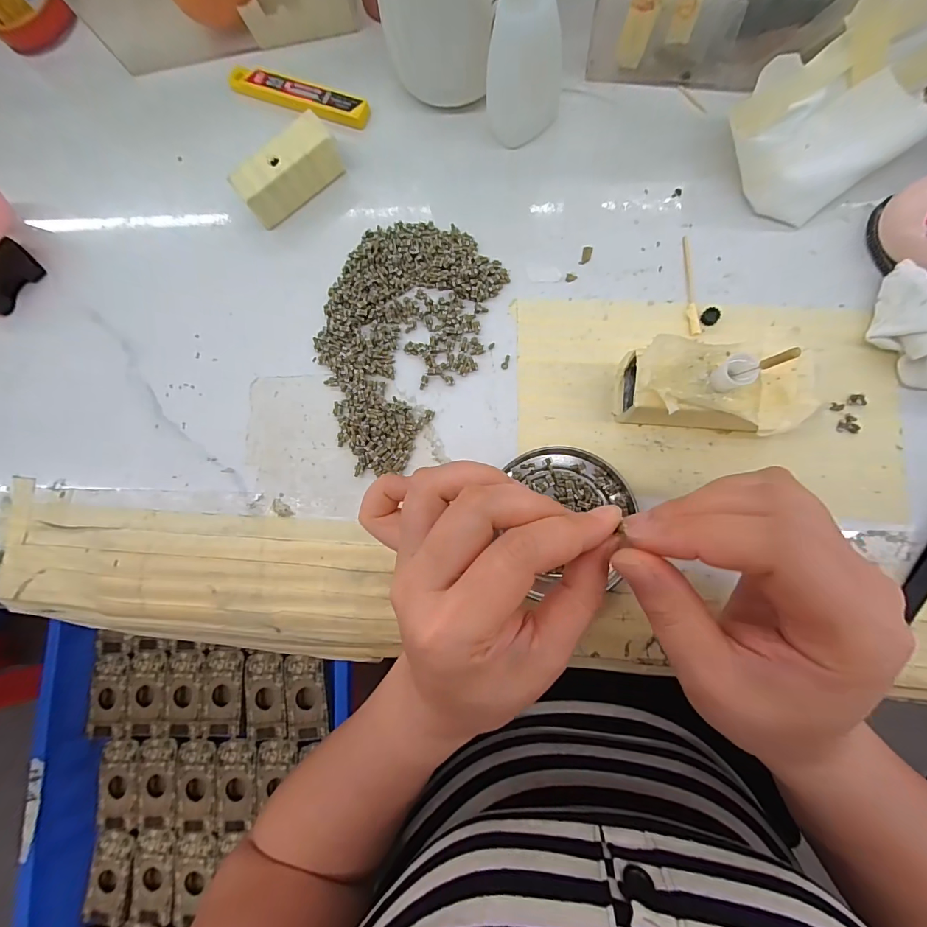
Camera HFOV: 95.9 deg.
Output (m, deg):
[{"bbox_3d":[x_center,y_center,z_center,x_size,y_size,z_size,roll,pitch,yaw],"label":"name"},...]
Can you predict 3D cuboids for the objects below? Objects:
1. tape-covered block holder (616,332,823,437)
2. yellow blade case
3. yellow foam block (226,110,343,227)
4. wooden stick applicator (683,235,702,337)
[{"bbox_3d":[0.119,-0.035,0.204,0.082,0.048,0.042,7,84,8],"label":"tape-covered block holder"},{"bbox_3d":[-0.110,-0.242,0.277,0.100,0.009,0.020,22,86,9],"label":"yellow blade case"},{"bbox_3d":[-0.108,-0.180,0.260,0.064,0.027,0.025,-37,80,1],"label":"yellow foam block"},{"bbox_3d":[0.127,-0.101,0.234,0.006,0.004,0.059,-3,82,6],"label":"wooden stick applicator"}]

